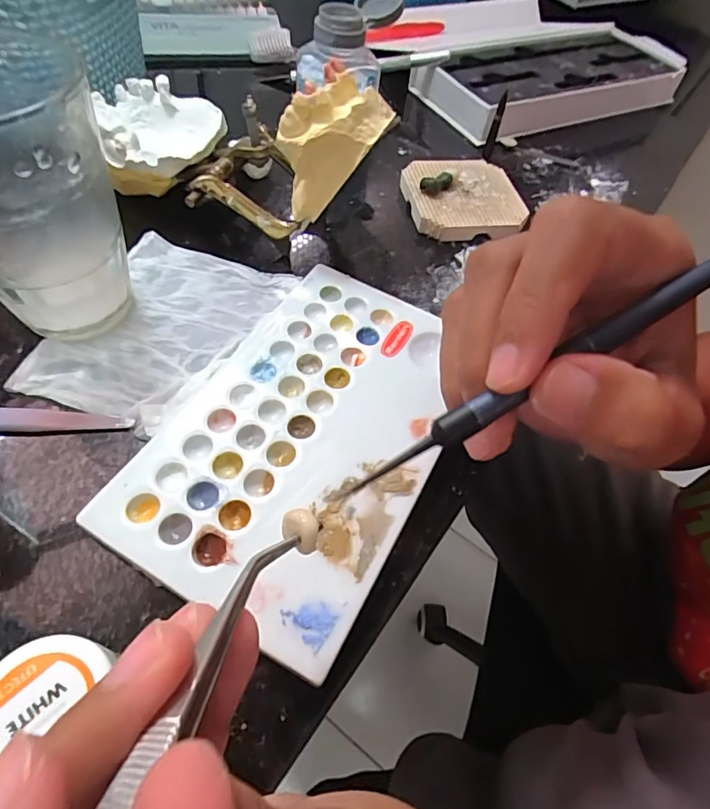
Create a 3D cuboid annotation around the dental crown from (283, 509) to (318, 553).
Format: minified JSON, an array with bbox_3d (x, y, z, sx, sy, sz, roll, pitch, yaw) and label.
[{"bbox_3d":[-0.014,0.032,0.123,0.009,0.006,0.009,-2,53,-7],"label":"dental crown"}]

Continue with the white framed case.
[{"bbox_3d":[0.162,-0.261,0.387,0.222,0.024,0.093,-25,62,-22],"label":"white framed case"}]

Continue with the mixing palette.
[{"bbox_3d":[-0.017,0.005,0.191,0.097,0.011,0.149,26,56,10],"label":"mixing palette"}]

